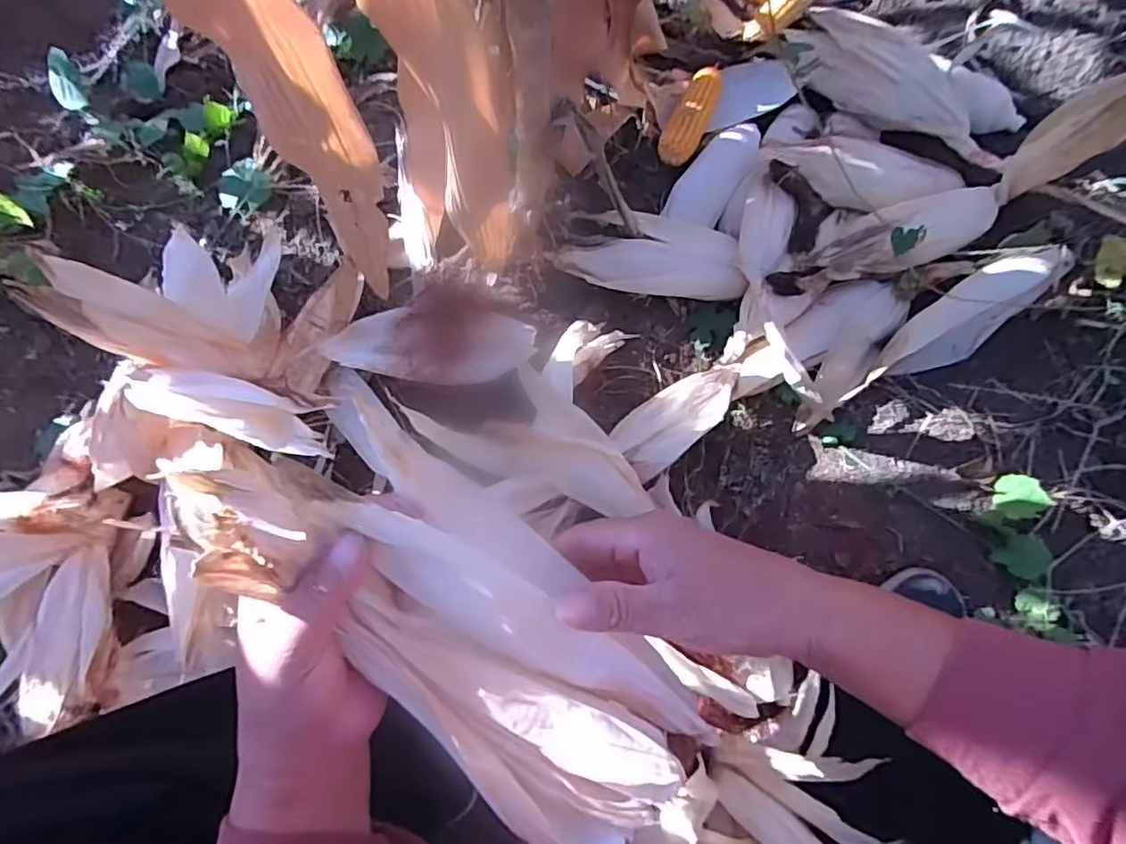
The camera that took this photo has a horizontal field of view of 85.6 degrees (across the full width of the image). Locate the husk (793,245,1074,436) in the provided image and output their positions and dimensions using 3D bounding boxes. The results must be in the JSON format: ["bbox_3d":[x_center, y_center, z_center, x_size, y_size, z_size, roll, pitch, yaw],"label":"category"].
[{"bbox_3d":[0.390,-0.088,0.656,0.313,0.062,0.071,-31,76,11],"label":"husk"}]

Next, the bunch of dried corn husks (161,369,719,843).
[{"bbox_3d":[-0.041,0.093,0.277,0.248,0.049,0.096,45,79,-8],"label":"bunch of dried corn husks"}]

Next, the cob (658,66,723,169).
[{"bbox_3d":[0.163,-0.384,0.760,0.045,0.037,0.142,23,76,6],"label":"cob"}]

